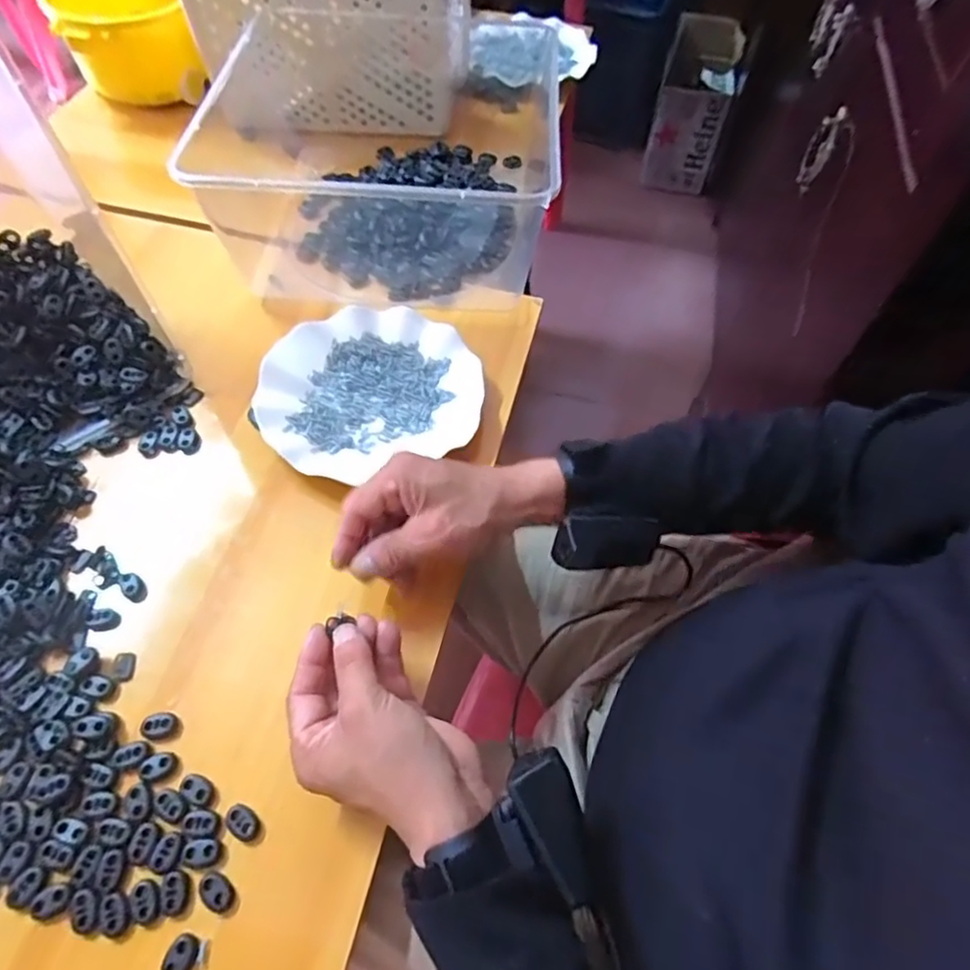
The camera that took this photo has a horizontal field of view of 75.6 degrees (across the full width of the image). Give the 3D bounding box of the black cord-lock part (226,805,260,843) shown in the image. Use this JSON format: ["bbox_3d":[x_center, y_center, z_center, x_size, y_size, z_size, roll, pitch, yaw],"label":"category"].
[{"bbox_3d":[-0.143,0.199,0.368,0.021,0.004,0.014,31,62,17],"label":"black cord-lock part"}]

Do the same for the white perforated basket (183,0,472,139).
[{"bbox_3d":[-0.167,-0.512,0.692,0.276,0.186,0.143,7,58,3],"label":"white perforated basket"}]

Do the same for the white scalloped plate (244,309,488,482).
[{"bbox_3d":[-0.097,-0.082,0.531,0.181,0.022,0.164,-18,60,-12],"label":"white scalloped plate"}]

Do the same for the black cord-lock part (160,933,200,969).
[{"bbox_3d":[-0.162,0.253,0.334,0.017,0.005,0.021,10,58,5],"label":"black cord-lock part"}]

